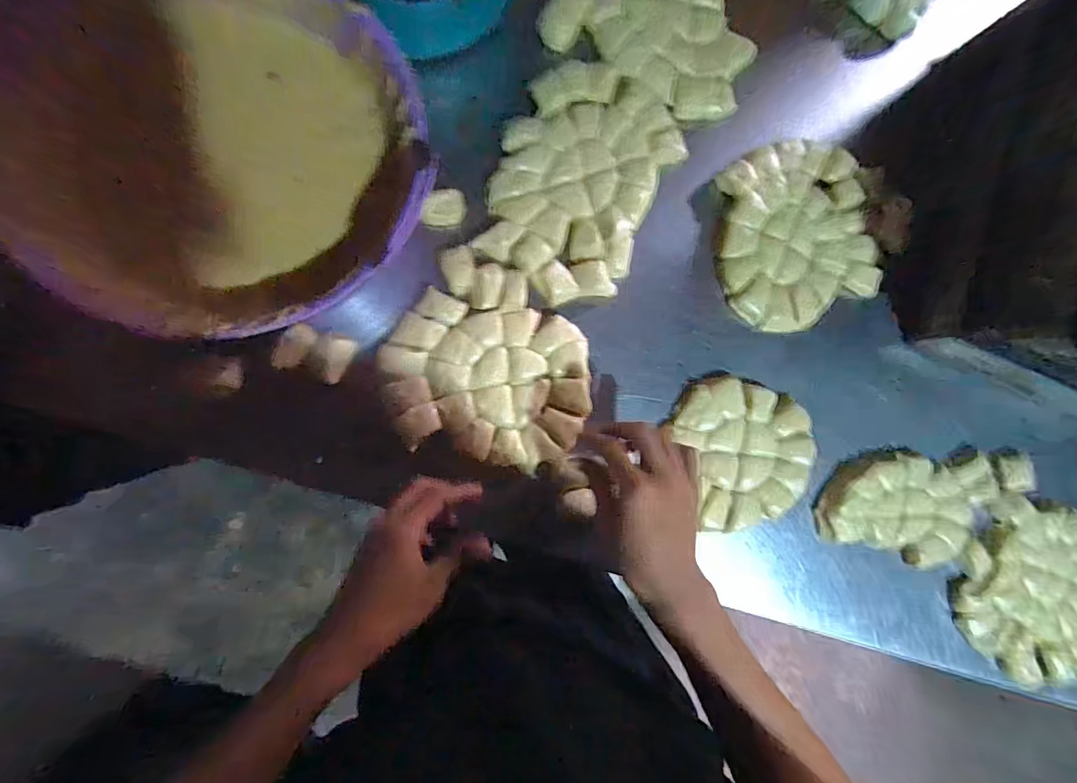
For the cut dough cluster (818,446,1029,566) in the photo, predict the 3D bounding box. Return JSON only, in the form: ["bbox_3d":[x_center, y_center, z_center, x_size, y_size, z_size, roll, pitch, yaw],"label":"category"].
[{"bbox_3d":[0.432,0.129,0.533,0.258,0.018,0.124,3,88,-9],"label":"cut dough cluster"}]

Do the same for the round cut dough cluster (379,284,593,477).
[{"bbox_3d":[-0.046,-0.011,0.453,0.192,0.013,0.147,13,86,-8],"label":"round cut dough cluster"}]

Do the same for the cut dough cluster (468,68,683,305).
[{"bbox_3d":[0.044,-0.215,0.478,0.159,0.015,0.239,26,84,-7],"label":"cut dough cluster"}]

